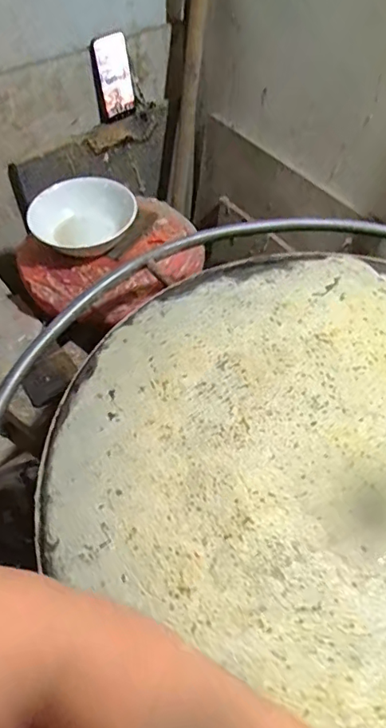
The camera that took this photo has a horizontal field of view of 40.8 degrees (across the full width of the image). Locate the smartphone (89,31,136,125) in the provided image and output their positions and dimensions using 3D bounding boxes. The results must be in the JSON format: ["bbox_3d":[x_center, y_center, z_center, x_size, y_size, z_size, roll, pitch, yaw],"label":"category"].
[{"bbox_3d":[-0.166,-0.587,1.074,0.085,0.157,0.015,-28,53,-18],"label":"smartphone"}]

